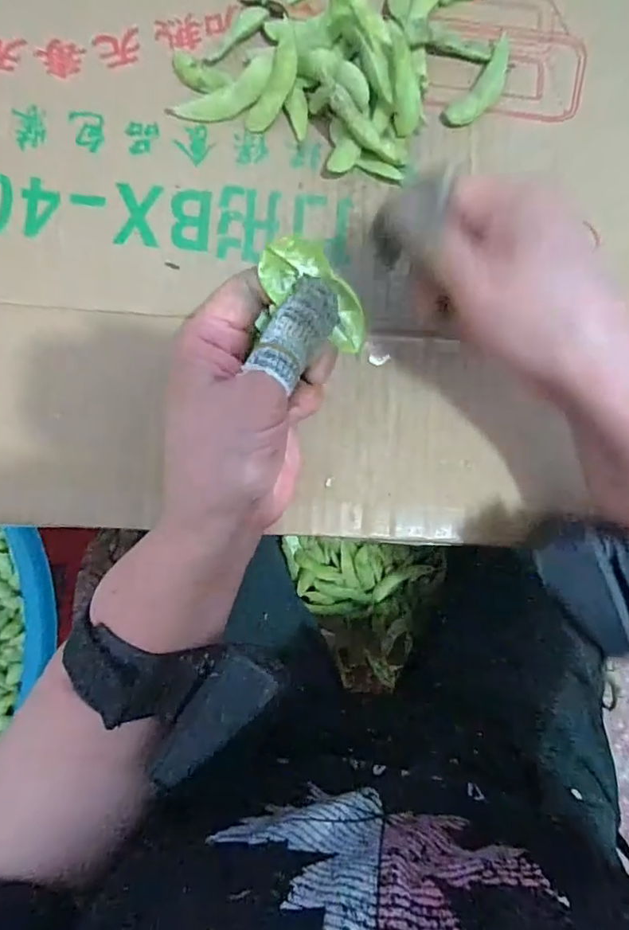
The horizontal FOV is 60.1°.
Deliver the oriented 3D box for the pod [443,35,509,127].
[{"bbox_3d":[0.100,-0.225,0.325,0.019,0.011,0.061,38,83,1],"label":"pod"}]

